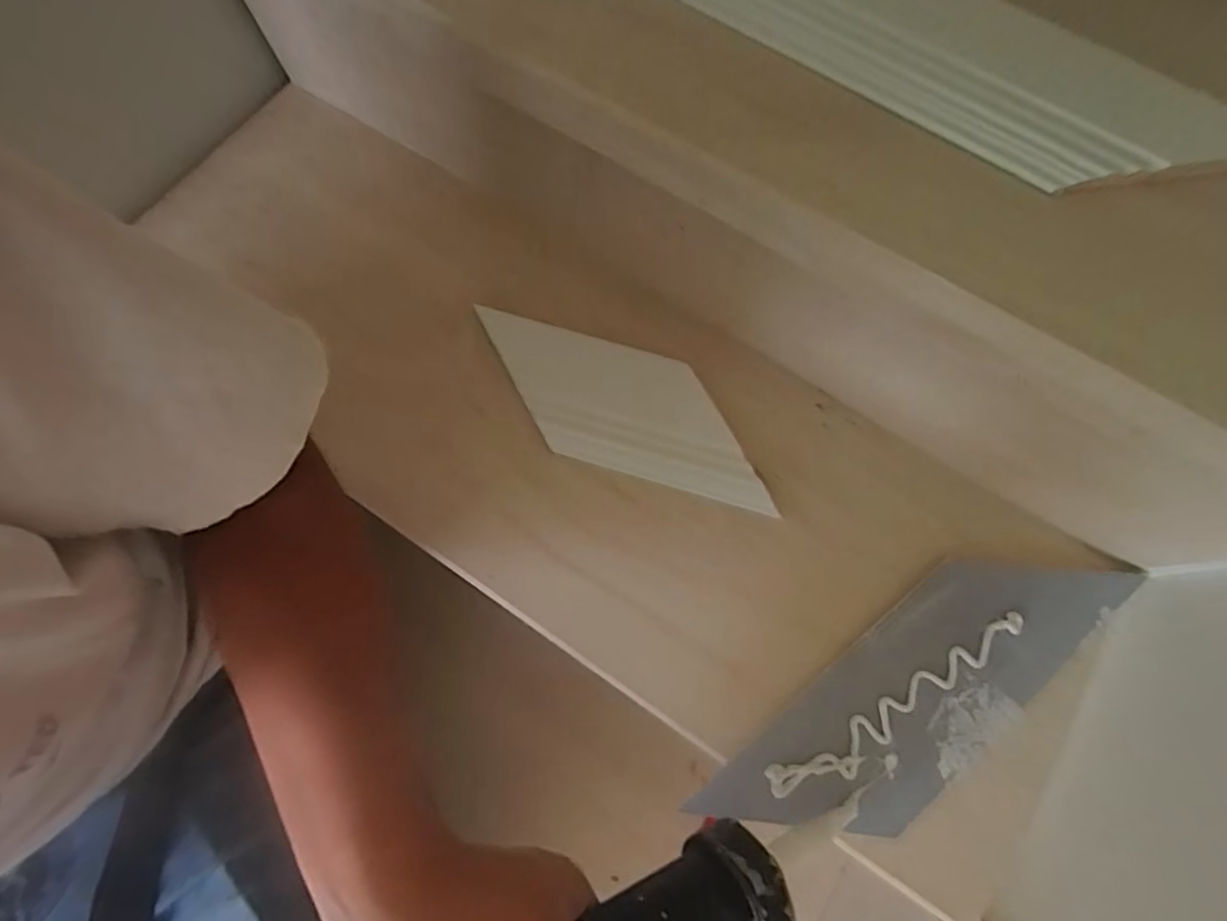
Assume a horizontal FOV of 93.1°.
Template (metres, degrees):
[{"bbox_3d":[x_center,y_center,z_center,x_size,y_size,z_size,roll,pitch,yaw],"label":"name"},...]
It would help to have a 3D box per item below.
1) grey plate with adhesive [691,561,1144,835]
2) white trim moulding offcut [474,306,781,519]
[{"bbox_3d":[0.211,0.156,0.394,0.321,0.014,0.097,-36,75,-10],"label":"grey plate with adhesive"},{"bbox_3d":[0.008,-0.041,0.452,0.242,0.009,0.098,16,81,5],"label":"white trim moulding offcut"}]

